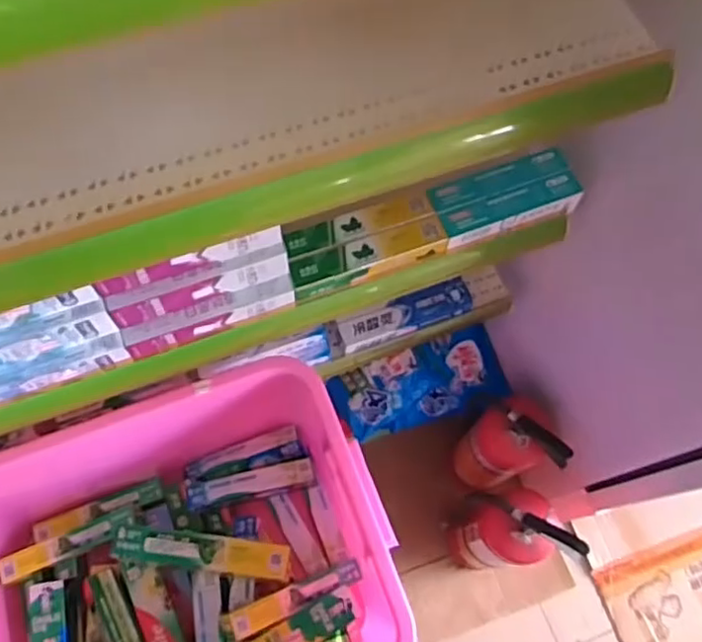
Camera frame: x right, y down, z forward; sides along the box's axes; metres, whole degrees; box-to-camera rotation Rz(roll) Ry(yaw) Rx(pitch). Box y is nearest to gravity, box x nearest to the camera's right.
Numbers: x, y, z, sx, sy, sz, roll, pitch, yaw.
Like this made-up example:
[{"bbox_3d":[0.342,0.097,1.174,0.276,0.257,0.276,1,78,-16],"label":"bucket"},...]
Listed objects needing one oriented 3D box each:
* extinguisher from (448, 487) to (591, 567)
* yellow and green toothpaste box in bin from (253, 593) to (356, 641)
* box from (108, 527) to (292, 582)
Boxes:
[{"bbox_3d":[0.273,0.393,1.231,0.111,0.482,0.119,-10,70,-7],"label":"extinguisher"},{"bbox_3d":[-0.084,0.411,0.839,0.184,0.029,0.046,-27,73,-12],"label":"yellow and green toothpaste box in bin"},{"bbox_3d":[-0.198,0.308,0.869,0.234,0.029,0.045,7,69,0],"label":"box"}]

